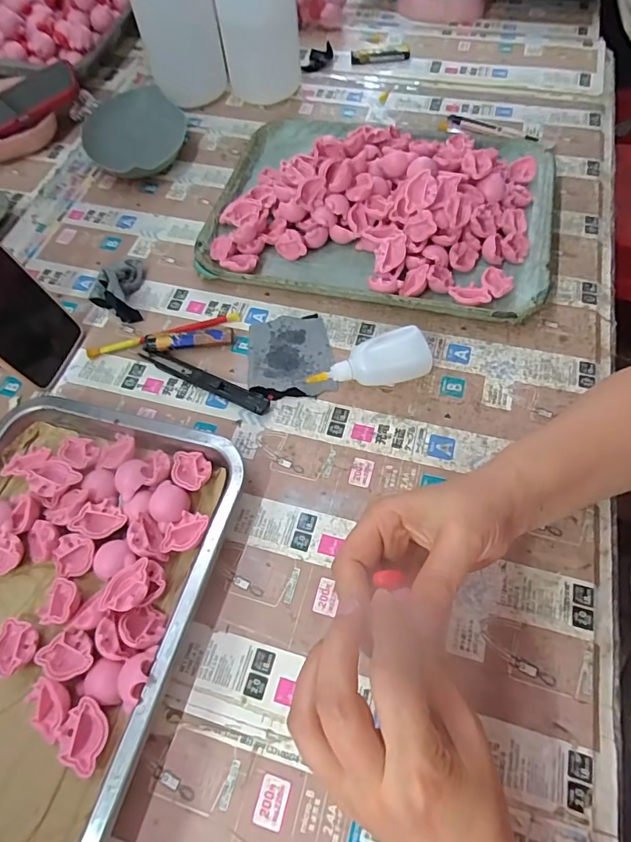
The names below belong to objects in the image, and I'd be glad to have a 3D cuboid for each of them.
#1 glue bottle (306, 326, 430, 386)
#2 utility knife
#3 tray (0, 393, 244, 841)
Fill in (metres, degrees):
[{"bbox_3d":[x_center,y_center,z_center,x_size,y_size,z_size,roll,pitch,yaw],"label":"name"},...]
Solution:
[{"bbox_3d":[0.045,-0.047,0.412,0.098,0.028,0.043,-16,61,-5],"label":"glue bottle"},{"bbox_3d":[-0.100,-0.037,0.427,0.132,0.010,0.015,24,65,16],"label":"utility knife"},{"bbox_3d":[-0.194,0.130,0.321,0.220,0.030,0.308,12,62,10],"label":"tray"}]

